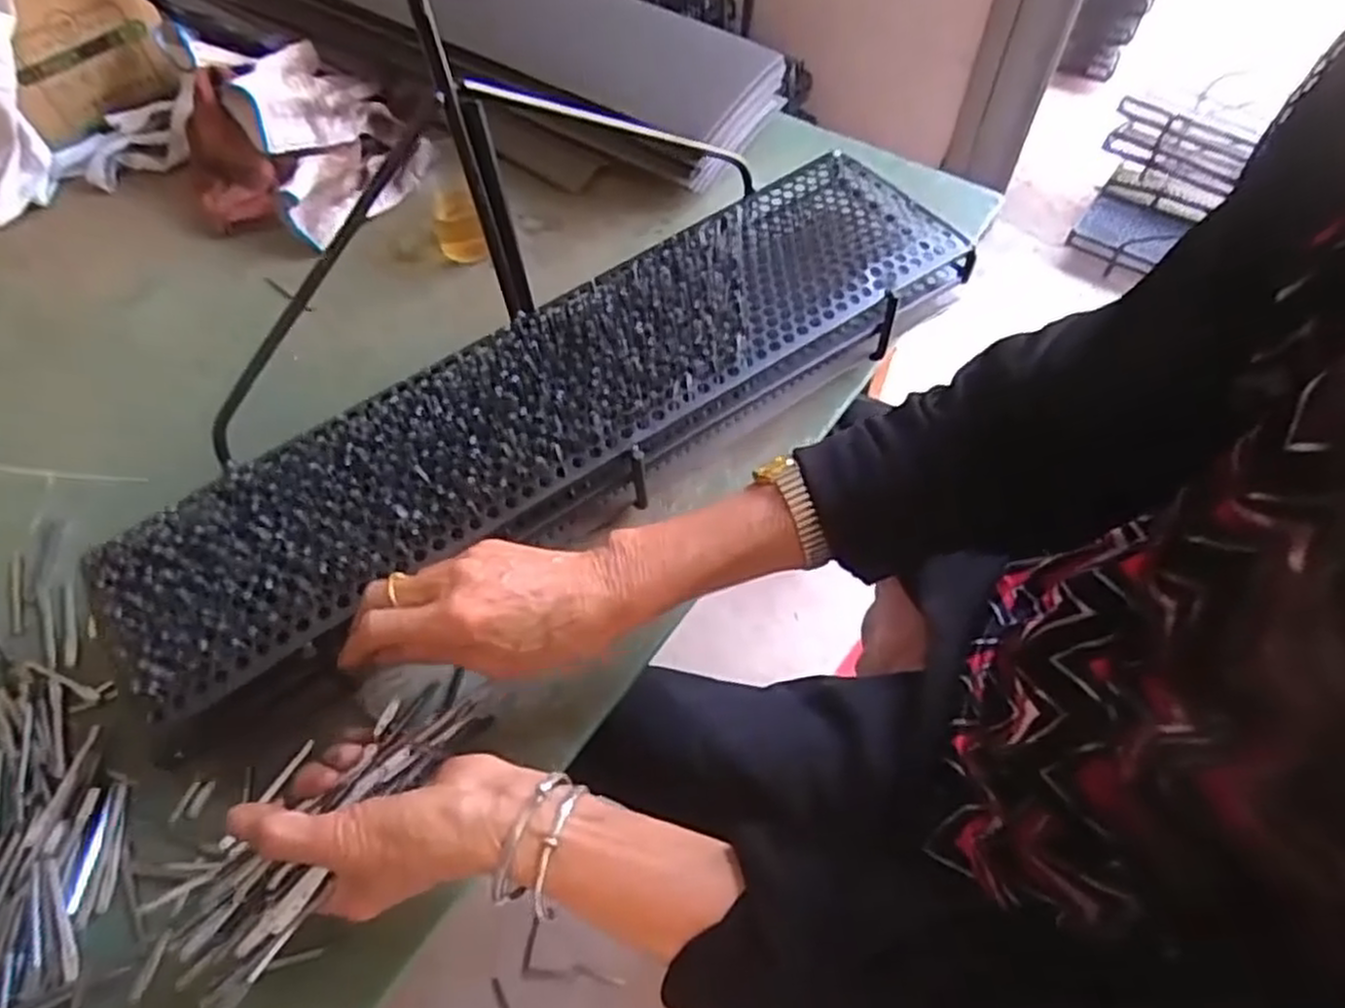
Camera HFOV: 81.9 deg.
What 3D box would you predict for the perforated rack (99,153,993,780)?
[{"bbox_3d":[-0.063,-0.063,0.520,0.579,0.073,0.153,-35,68,-16],"label":"perforated rack"}]

